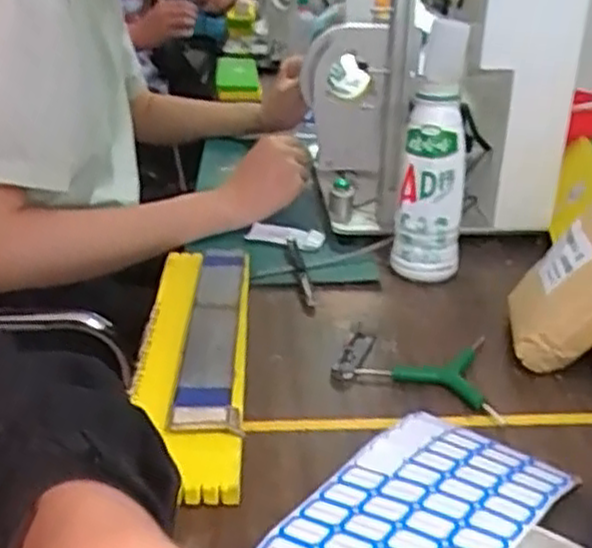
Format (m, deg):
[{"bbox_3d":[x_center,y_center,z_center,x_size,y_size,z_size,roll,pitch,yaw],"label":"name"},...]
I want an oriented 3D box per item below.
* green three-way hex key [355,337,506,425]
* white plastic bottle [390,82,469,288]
[{"bbox_3d":[0.101,0.079,0.598,0.103,0.017,0.087,2,25,2],"label":"green three-way hex key"},{"bbox_3d":[0.132,-0.086,0.756,0.064,0.184,0.061,4,26,8],"label":"white plastic bottle"}]

